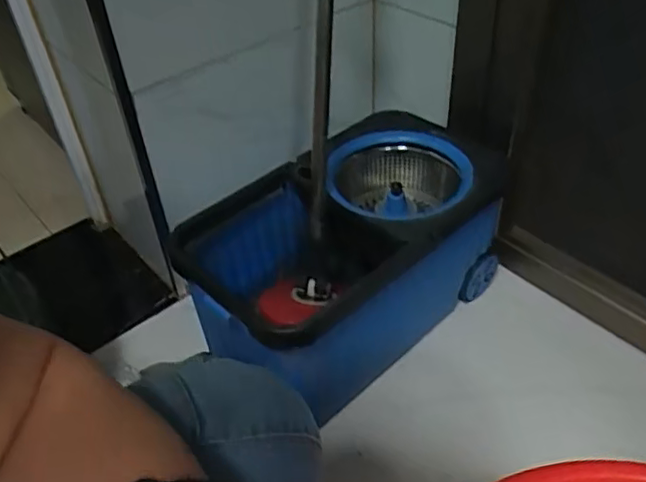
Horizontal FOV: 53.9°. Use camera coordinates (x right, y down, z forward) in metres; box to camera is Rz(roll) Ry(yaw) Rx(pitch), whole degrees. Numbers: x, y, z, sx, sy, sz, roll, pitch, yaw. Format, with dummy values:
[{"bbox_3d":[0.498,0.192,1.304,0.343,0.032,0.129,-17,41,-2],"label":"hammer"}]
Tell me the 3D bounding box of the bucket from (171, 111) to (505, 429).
[{"bbox_3d":[0.050,0.020,0.883,0.454,0.245,0.229,-31,49,-26],"label":"bucket"}]

